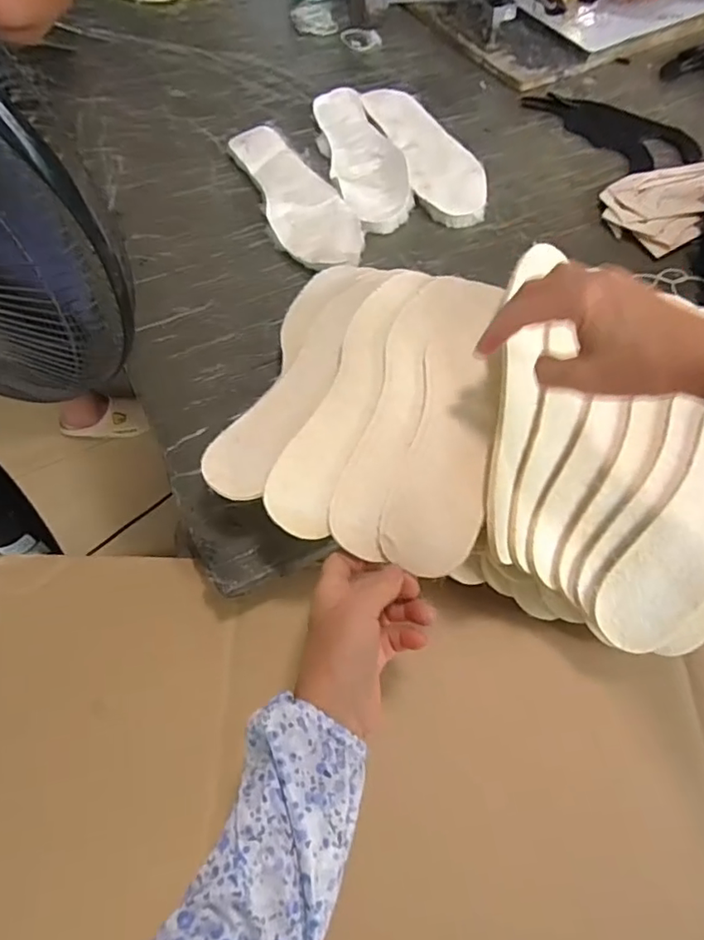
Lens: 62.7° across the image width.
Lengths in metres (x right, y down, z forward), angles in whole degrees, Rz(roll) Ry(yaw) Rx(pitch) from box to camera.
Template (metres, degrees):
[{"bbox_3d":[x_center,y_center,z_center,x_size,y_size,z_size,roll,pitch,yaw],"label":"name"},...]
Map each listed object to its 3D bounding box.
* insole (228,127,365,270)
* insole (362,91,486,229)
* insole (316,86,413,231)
[{"bbox_3d":[-0.064,-0.321,0.680,0.090,0.018,0.266,-20,63,-11],"label":"insole"},{"bbox_3d":[0.096,-0.402,0.734,0.091,0.024,0.268,-15,62,-8],"label":"insole"},{"bbox_3d":[0.015,-0.395,0.726,0.086,0.020,0.275,-9,61,-5],"label":"insole"}]

